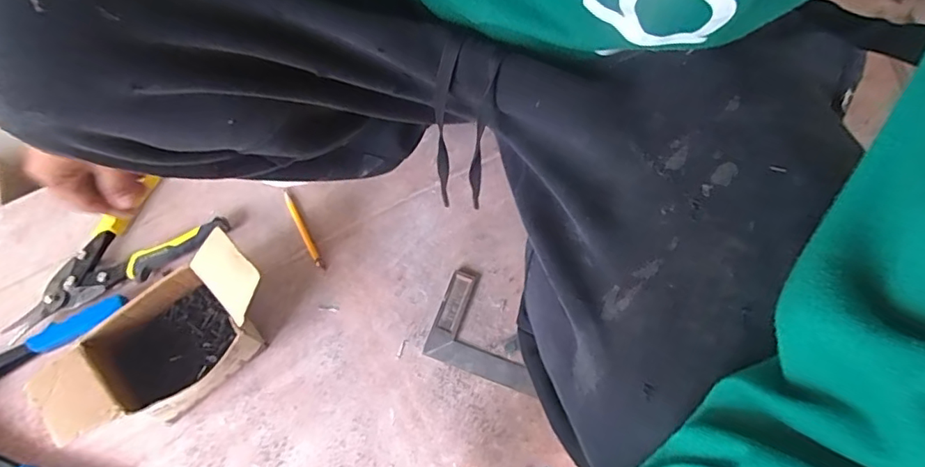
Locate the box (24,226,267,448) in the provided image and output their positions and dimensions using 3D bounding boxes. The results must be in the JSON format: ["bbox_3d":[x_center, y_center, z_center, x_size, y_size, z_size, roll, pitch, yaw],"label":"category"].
[{"bbox_3d":[-0.289,0.114,0.529,0.111,0.111,0.216,40,72,15],"label":"box"}]

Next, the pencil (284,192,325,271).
[{"bbox_3d":[-0.194,-0.003,0.637,0.012,0.009,0.112,-27,70,-12],"label":"pencil"}]

